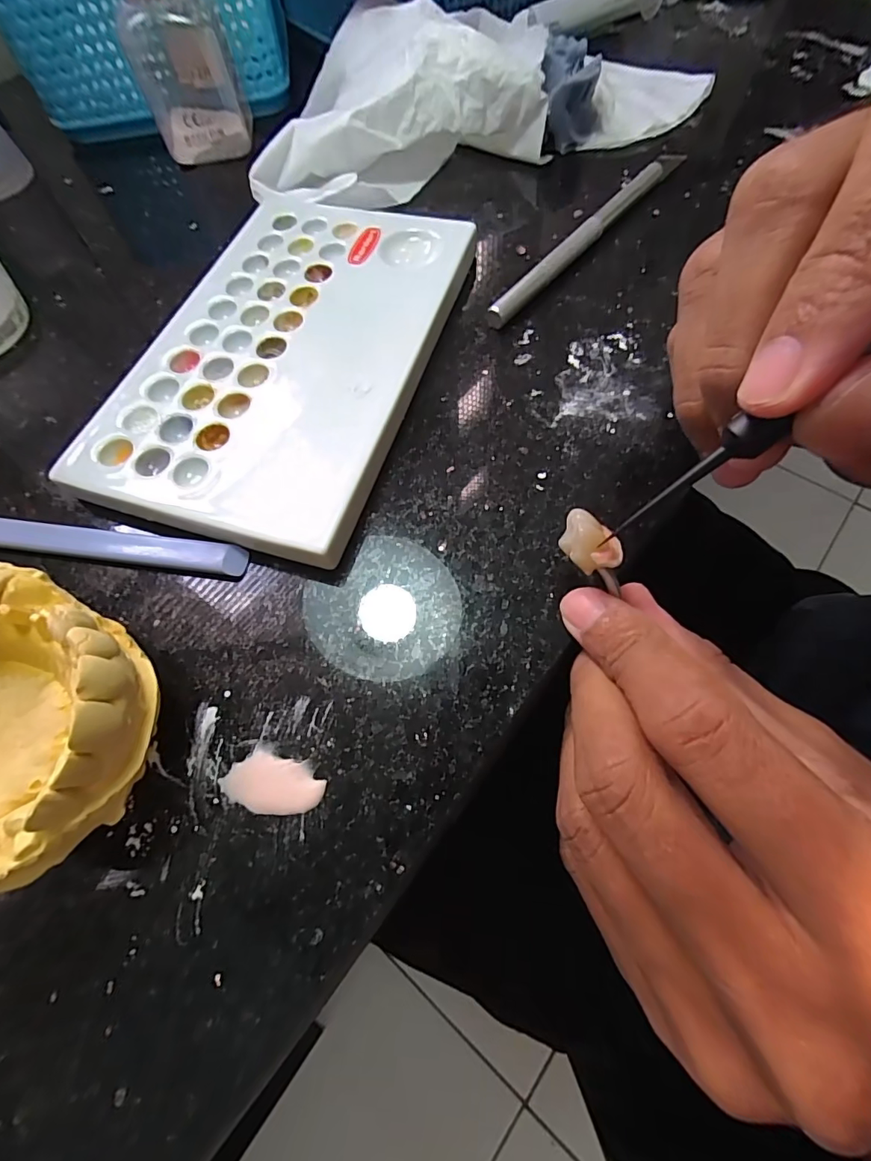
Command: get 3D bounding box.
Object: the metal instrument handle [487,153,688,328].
[{"bbox_3d":[0.065,-0.144,0.193,0.007,0.008,0.138,36,72,18],"label":"metal instrument handle"}]

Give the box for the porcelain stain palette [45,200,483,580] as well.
[{"bbox_3d":[-0.058,-0.085,0.170,0.110,0.011,0.152,16,68,9],"label":"porcelain stain palette"}]

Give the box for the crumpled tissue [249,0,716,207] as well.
[{"bbox_3d":[0.018,-0.238,0.217,0.216,0.034,0.112,-16,65,-4],"label":"crumpled tissue"}]

